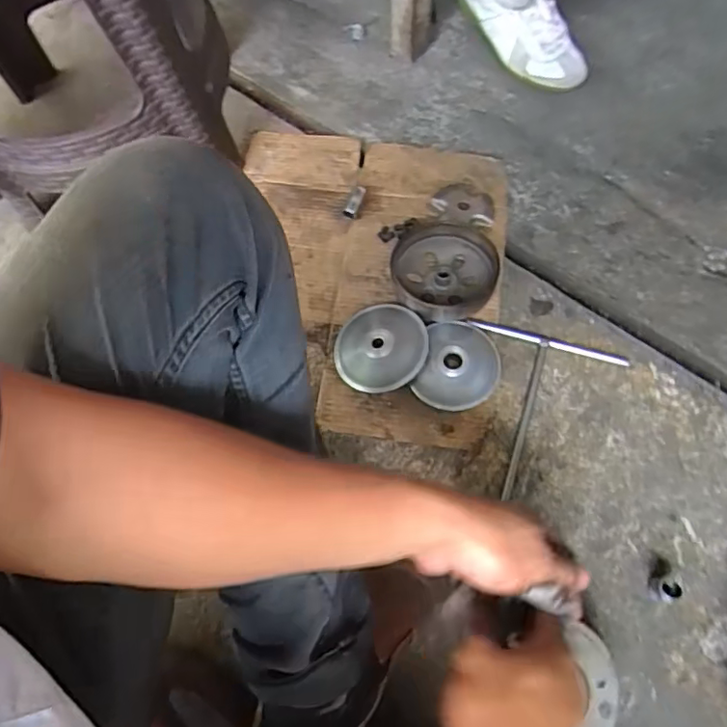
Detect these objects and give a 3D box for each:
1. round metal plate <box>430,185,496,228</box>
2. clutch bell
[{"bbox_3d":[0.135,-0.211,0.747,0.082,0.014,0.071,-8,66,-1],"label":"round metal plate"},{"bbox_3d":[0.099,-0.114,0.699,0.132,0.041,0.140,0,66,3],"label":"clutch bell"}]

